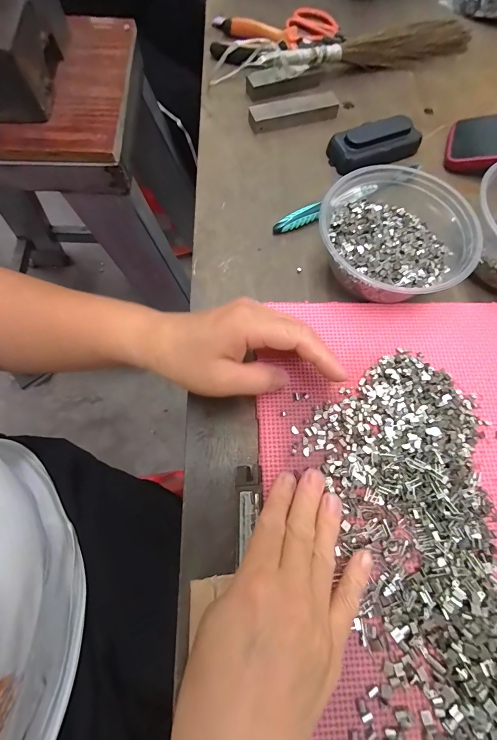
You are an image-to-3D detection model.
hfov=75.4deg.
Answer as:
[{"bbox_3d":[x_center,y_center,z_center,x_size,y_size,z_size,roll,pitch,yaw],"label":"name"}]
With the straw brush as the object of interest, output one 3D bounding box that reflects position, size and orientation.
[{"bbox_3d":[0.135,-0.416,0.418,0.364,0.038,0.050,-19,73,-10],"label":"straw brush"}]

